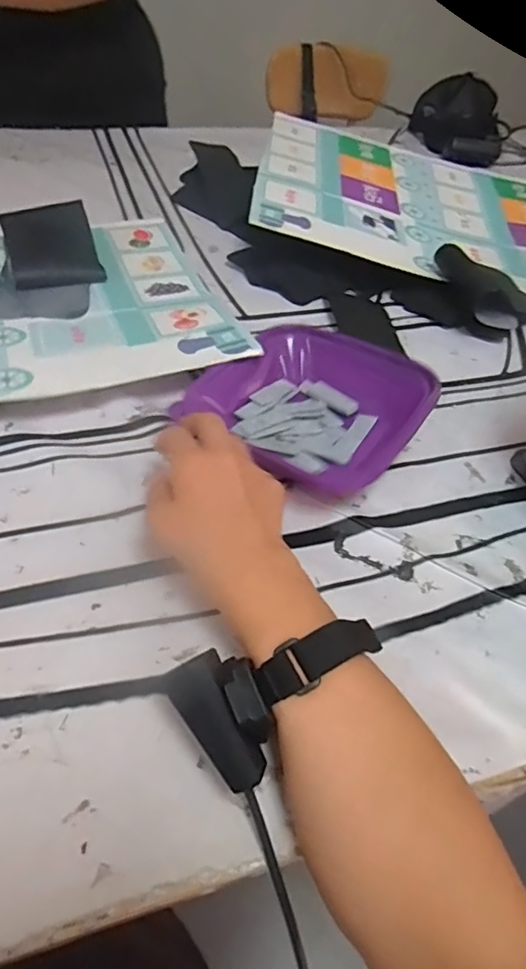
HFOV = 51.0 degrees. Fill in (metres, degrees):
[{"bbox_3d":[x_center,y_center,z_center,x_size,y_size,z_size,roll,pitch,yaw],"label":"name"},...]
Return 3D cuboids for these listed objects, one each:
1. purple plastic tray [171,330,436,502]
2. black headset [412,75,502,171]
[{"bbox_3d":[0.048,-0.072,0.488,0.172,0.042,0.168,32,53,21],"label":"purple plastic tray"},{"bbox_3d":[0.383,-0.710,1.067,0.168,0.088,0.240,10,47,3],"label":"black headset"}]

